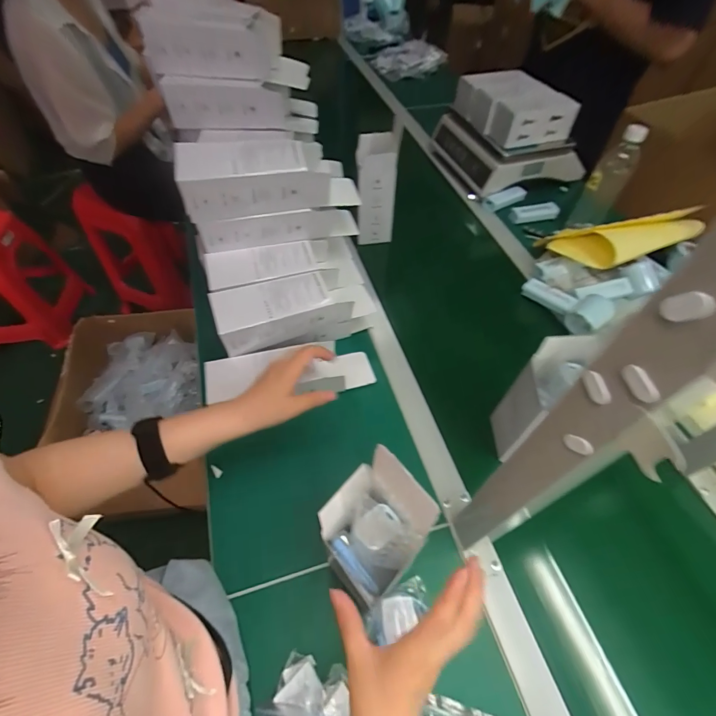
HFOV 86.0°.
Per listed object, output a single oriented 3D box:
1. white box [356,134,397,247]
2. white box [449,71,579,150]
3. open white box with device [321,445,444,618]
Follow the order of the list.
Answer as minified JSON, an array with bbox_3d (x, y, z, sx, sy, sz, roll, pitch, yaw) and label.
[{"bbox_3d":[0.035,-0.340,0.786,0.073,0.191,0.087,-3,54,-2],"label":"white box"},{"bbox_3d":[0.367,-0.607,0.925,0.177,0.077,0.241,-17,56,-11],"label":"white box"},{"bbox_3d":[0.011,0.146,0.327,0.081,0.122,0.079,-38,62,-23],"label":"open white box with device"}]

